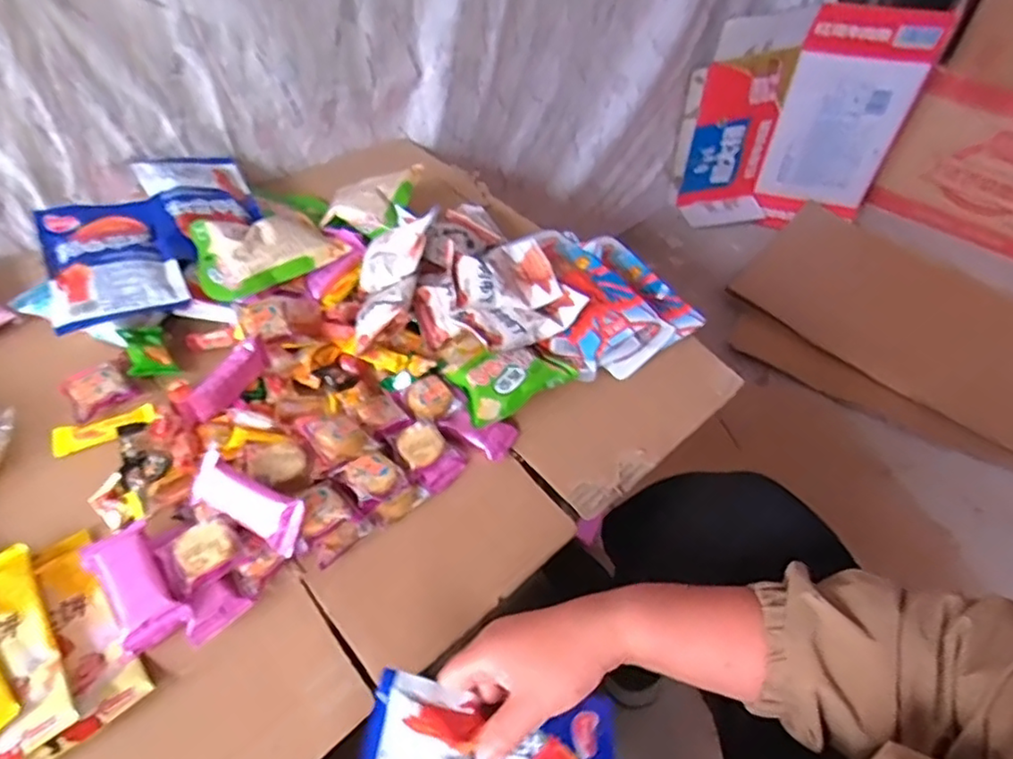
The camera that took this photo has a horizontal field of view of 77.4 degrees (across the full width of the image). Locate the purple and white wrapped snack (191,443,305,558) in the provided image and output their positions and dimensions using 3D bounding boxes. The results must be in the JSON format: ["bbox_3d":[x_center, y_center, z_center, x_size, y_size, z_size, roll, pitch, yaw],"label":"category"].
[{"bbox_3d":[-0.205,0.096,0.499,0.099,0.017,0.044,27,96,9],"label":"purple and white wrapped snack"}]

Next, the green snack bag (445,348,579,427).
[{"bbox_3d":[0.008,-0.004,0.644,0.123,0.024,0.067,-25,55,-25],"label":"green snack bag"}]

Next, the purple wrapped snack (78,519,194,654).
[{"bbox_3d":[-0.271,0.151,0.463,0.044,0.025,0.092,-30,57,-28],"label":"purple wrapped snack"}]

